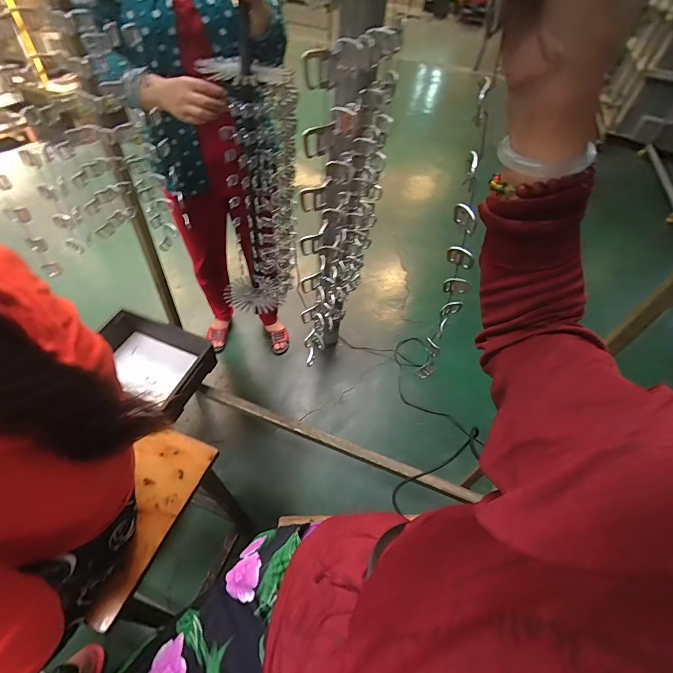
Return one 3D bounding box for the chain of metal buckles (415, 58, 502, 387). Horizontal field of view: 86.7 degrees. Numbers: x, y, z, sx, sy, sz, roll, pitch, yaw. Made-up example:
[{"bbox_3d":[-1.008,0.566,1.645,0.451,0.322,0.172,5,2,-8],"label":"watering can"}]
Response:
[{"bbox_3d":[0.143,-0.060,0.453,0.036,0.471,0.033,-33,60,-12],"label":"chain of metal buckles"}]

